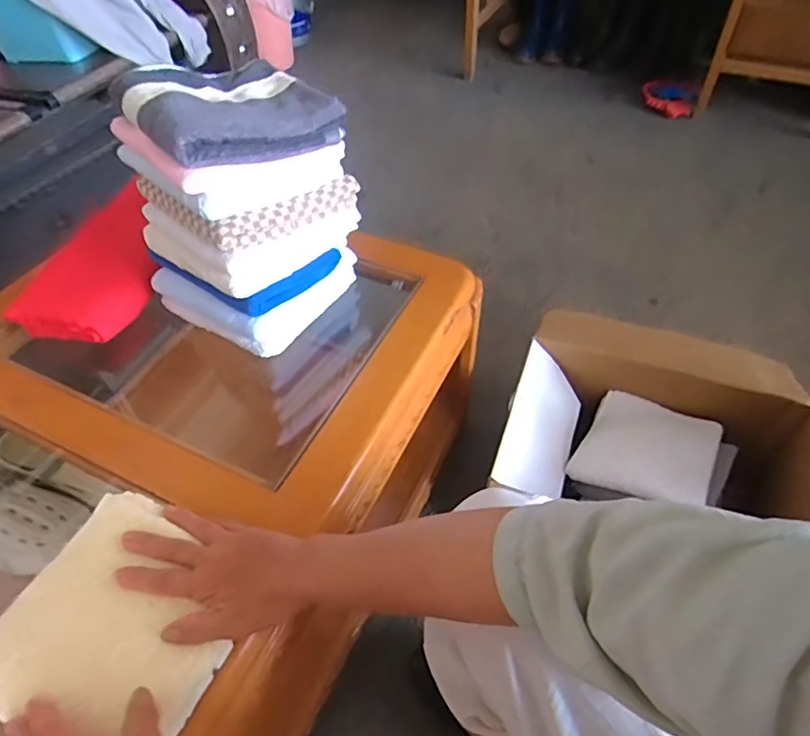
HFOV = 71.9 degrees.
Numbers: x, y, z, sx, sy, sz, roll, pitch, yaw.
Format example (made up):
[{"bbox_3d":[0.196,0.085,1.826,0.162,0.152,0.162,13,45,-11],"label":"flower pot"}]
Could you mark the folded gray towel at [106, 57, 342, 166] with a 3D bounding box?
[{"bbox_3d":[-0.181,-0.267,0.568,0.178,0.057,0.158,-31,56,-22],"label":"folded gray towel"}]

